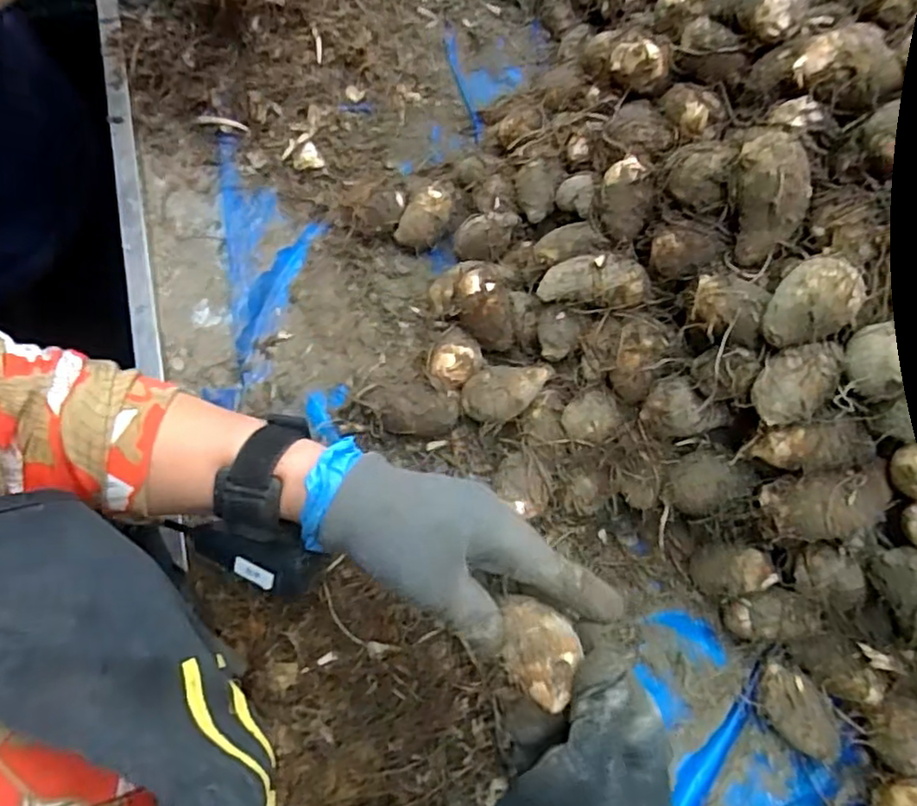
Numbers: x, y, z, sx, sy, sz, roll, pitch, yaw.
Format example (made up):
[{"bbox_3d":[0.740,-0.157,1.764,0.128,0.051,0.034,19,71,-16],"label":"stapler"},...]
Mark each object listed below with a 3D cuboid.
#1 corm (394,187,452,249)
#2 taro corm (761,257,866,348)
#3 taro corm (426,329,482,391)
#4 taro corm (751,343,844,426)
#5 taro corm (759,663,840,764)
[{"bbox_3d":[-0.029,-0.160,0.556,0.041,0.042,0.048,21,71,5],"label":"corm"},{"bbox_3d":[0.196,-0.055,0.356,0.046,0.033,0.037,-27,74,-11],"label":"taro corm"},{"bbox_3d":[-0.004,-0.031,0.506,0.041,0.038,0.054,3,71,-2],"label":"taro corm"},{"bbox_3d":[0.196,-0.011,0.369,0.038,0.033,0.040,6,71,-1],"label":"taro corm"},{"bbox_3d":[0.232,0.212,0.433,0.038,0.033,0.062,-40,77,-15],"label":"taro corm"}]

